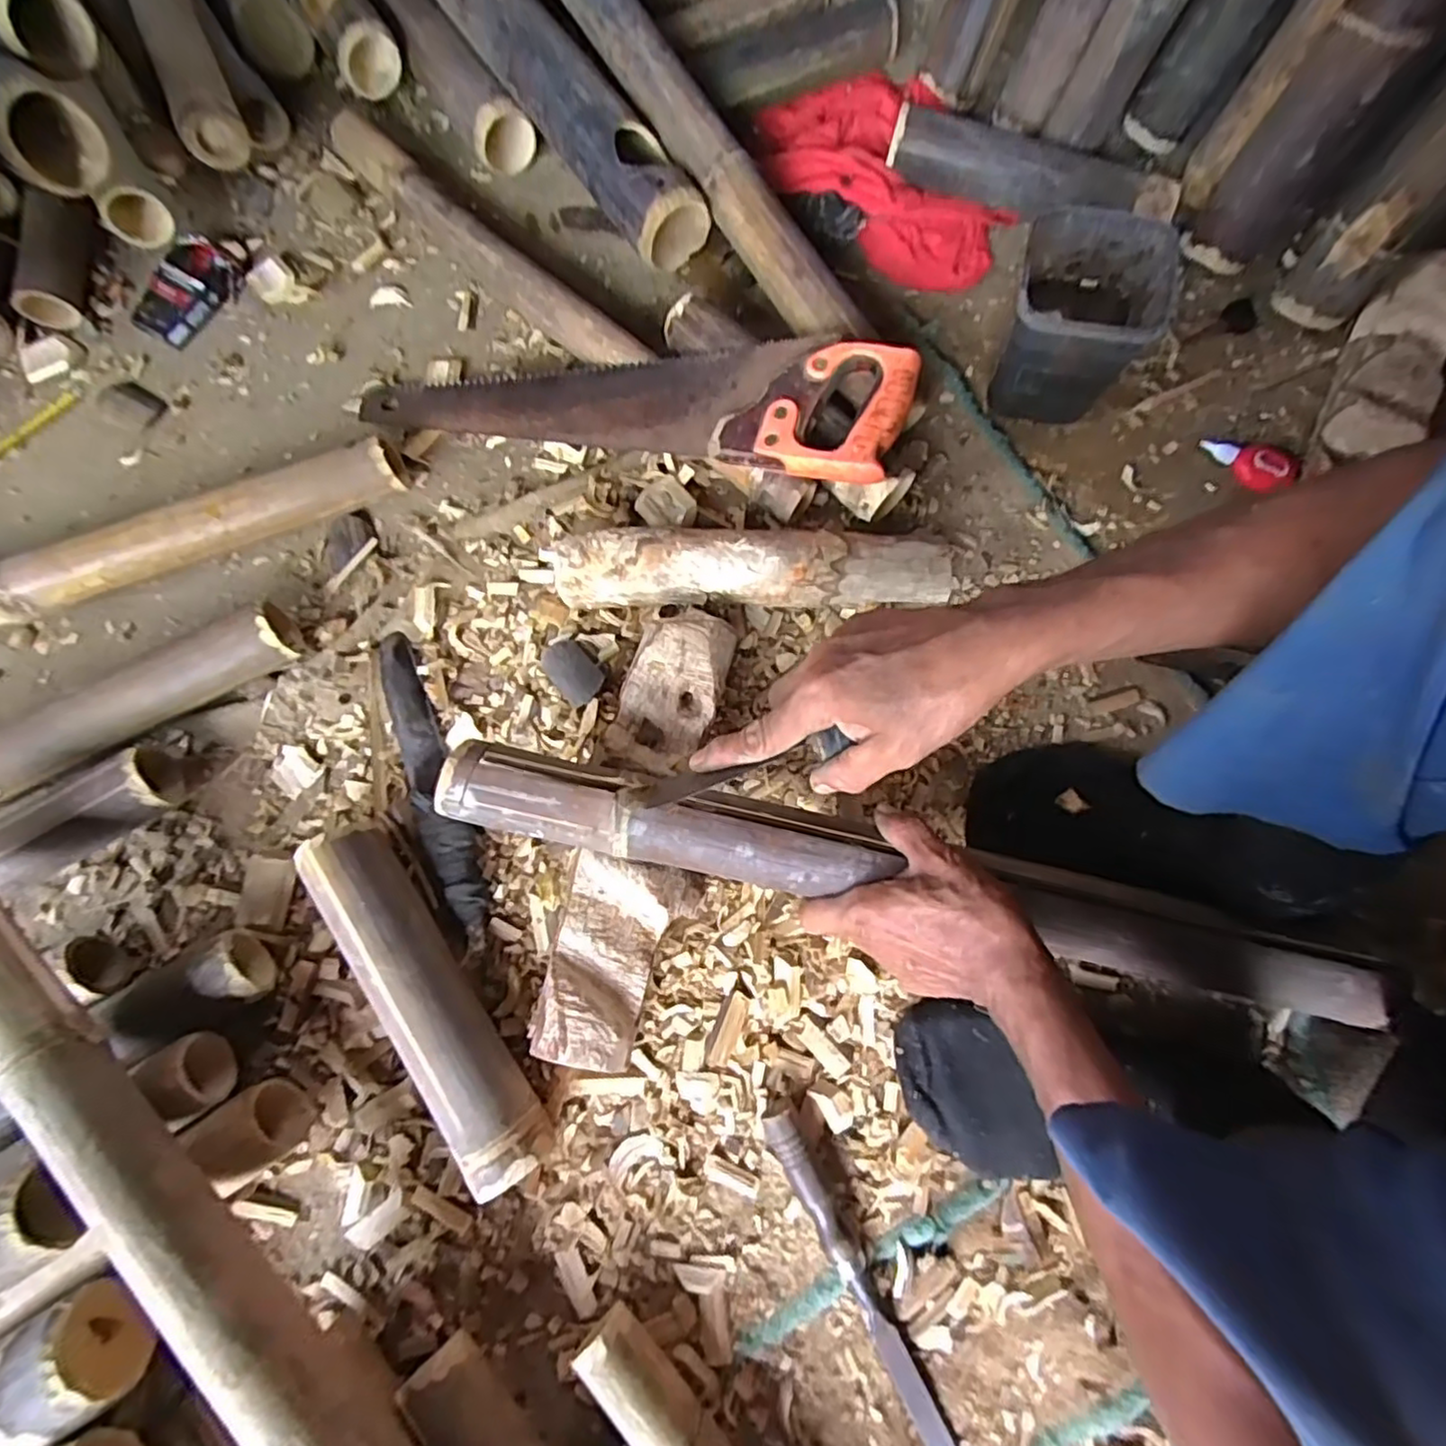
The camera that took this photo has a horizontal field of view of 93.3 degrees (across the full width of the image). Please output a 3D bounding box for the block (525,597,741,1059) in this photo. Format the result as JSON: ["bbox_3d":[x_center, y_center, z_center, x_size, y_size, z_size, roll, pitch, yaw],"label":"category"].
[{"bbox_3d":[-0.058,0.076,0.513,0.084,0.059,0.330,11,75,5],"label":"block"}]

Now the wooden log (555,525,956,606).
[{"bbox_3d":[0.025,-0.124,0.569,0.319,0.062,0.056,0,74,2],"label":"wooden log"}]

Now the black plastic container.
[{"bbox_3d":[0.304,-0.345,0.594,0.121,0.128,0.141,14,75,6],"label":"black plastic container"}]

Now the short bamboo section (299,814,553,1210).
[{"bbox_3d":[-0.211,0.193,0.486,0.057,0.063,0.270,-35,76,-8],"label":"short bamboo section"}]

